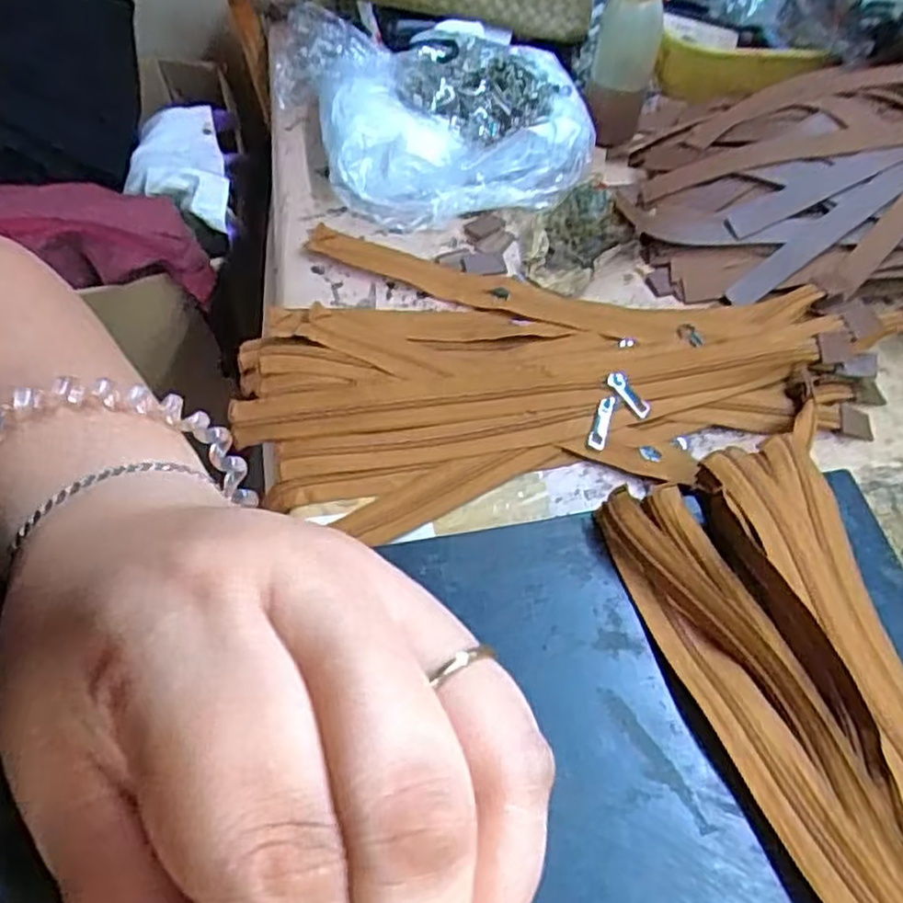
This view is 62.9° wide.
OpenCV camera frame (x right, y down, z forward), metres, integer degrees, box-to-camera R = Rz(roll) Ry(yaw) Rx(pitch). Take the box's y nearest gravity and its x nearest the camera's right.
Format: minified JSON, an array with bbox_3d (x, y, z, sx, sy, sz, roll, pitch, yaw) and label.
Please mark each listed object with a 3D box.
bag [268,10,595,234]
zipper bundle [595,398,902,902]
[{"bbox_3d":[-0.013,-0.262,0.582,0.247,0.070,0.167,-2,58,-3],"label":"bag"},{"bbox_3d":[0.198,0.160,0.313,0.123,0.026,0.374,-15,60,-12],"label":"zipper bundle"}]

